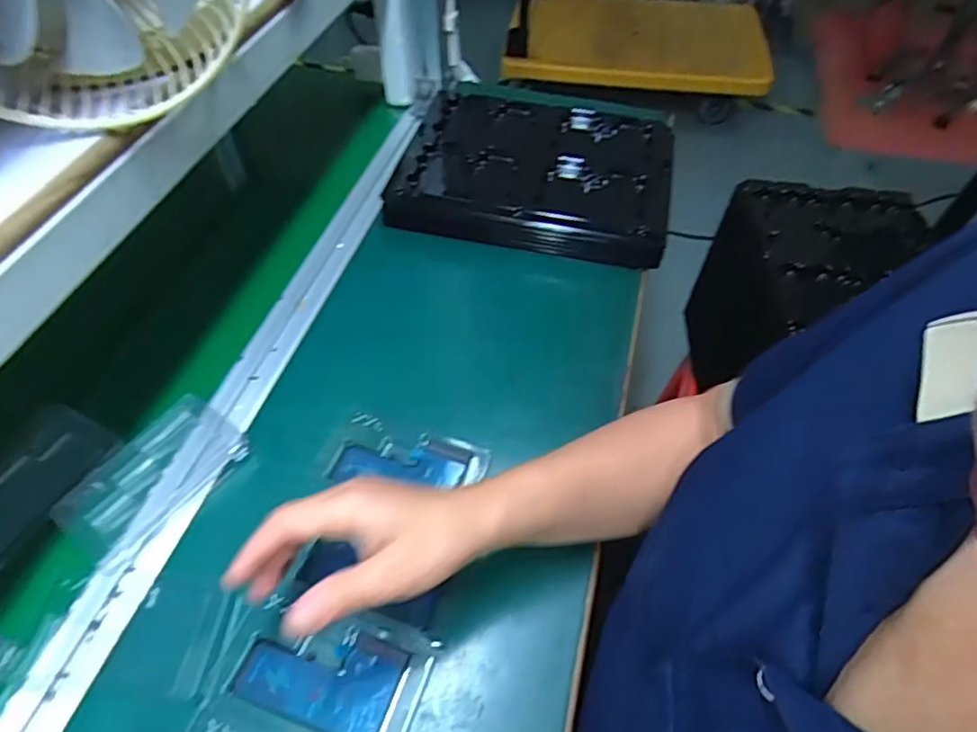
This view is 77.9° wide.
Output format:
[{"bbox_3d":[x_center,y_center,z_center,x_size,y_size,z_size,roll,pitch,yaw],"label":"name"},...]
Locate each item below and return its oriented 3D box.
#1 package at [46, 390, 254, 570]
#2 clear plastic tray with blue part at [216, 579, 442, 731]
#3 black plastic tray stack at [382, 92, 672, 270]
[{"bbox_3d":[-0.256,0.083,0.463,0.081,0.018,0.129,36,58,20],"label":"package"},{"bbox_3d":[-0.103,0.193,0.389,0.123,0.006,0.080,19,54,9],"label":"clear plastic tray with blue part"},{"bbox_3d":[0.054,-0.221,0.688,0.286,0.064,0.214,13,53,5],"label":"black plastic tray stack"}]

